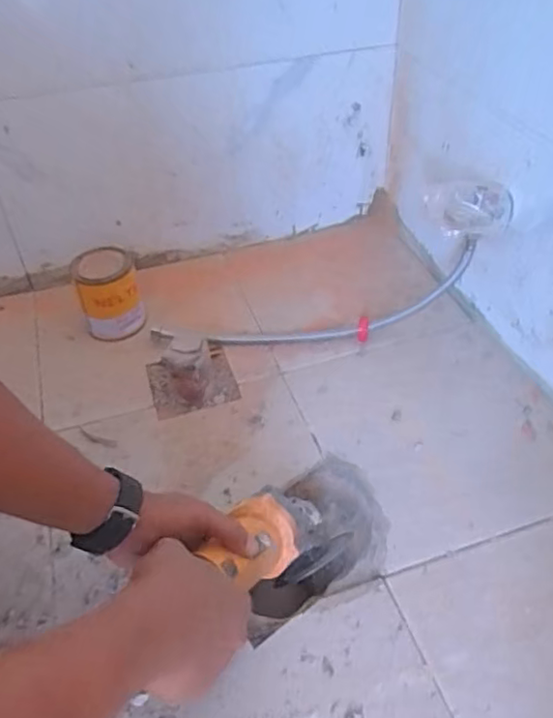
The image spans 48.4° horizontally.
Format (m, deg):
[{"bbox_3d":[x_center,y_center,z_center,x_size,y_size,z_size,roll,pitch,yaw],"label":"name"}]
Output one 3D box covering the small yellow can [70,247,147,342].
[{"bbox_3d":[-0.226,-0.084,0.839,0.079,0.103,0.073,-2,42,1],"label":"small yellow can"}]

